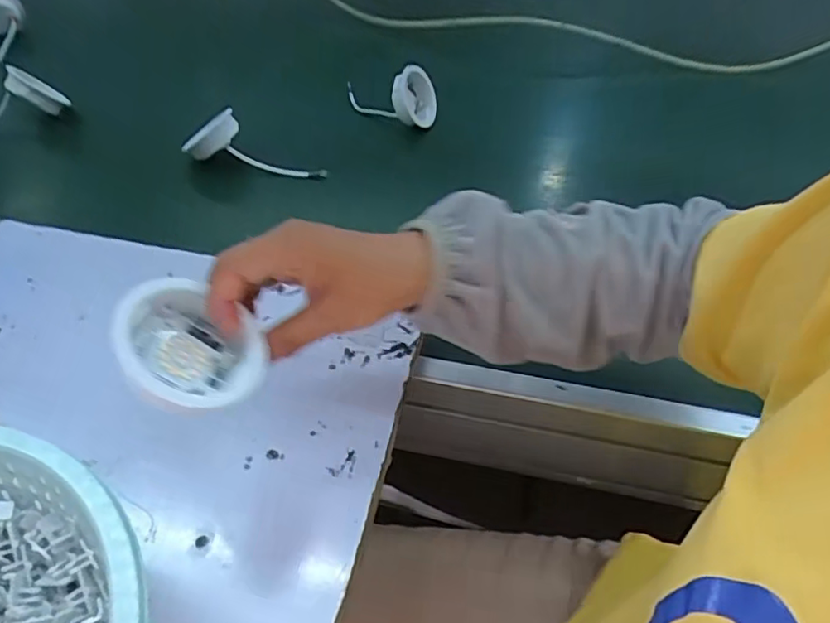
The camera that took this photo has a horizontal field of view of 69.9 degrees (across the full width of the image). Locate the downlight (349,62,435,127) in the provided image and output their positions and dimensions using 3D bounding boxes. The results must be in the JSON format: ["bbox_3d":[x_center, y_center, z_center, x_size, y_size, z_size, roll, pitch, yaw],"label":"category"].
[{"bbox_3d":[-0.029,-0.271,0.738,0.113,0.066,0.074,2,48,-1],"label":"downlight"}]

